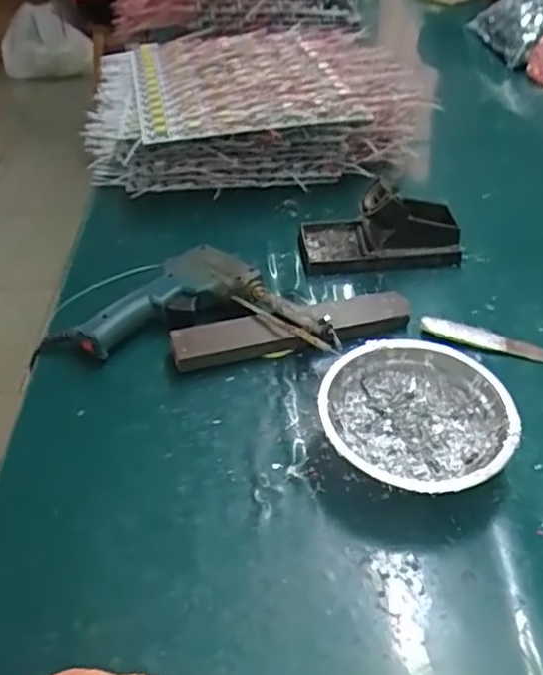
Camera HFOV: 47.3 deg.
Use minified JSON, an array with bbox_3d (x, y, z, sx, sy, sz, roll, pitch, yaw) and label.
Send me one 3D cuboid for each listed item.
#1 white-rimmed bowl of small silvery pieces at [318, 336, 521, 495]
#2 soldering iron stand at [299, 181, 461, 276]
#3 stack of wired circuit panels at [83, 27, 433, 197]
[{"bbox_3d":[0.096,0.057,0.423,0.121,0.041,0.128,-1,43,1],"label":"white-rimmed bowl of small silvery pieces"},{"bbox_3d":[0.104,-0.109,0.588,0.150,0.058,0.078,1,43,2],"label":"soldering iron stand"},{"bbox_3d":[-0.028,-0.261,0.701,0.339,0.105,0.212,-8,43,-7],"label":"stack of wired circuit panels"}]

